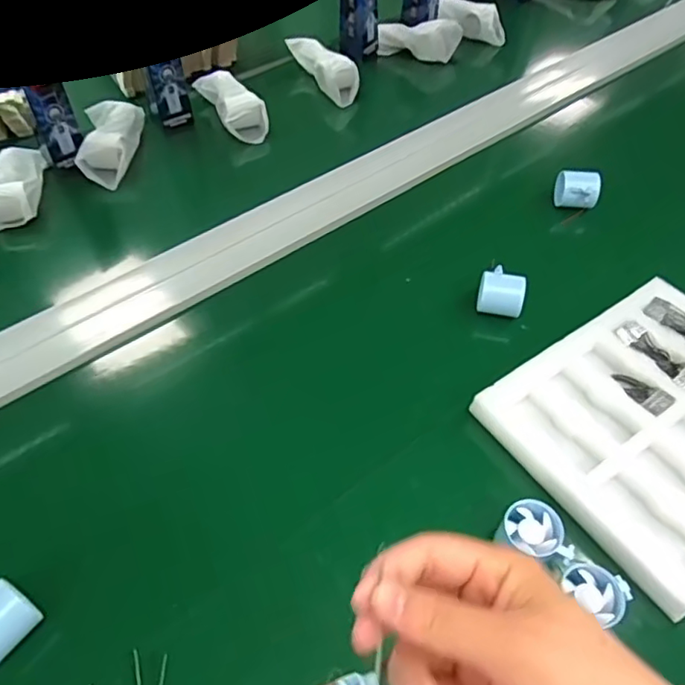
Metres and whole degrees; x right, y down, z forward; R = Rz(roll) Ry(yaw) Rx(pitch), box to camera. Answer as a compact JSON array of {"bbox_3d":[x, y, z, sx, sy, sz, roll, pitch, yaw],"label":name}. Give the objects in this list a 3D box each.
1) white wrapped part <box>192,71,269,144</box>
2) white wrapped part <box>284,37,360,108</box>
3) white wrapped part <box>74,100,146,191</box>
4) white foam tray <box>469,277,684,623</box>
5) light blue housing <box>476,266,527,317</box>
[{"bbox_3d":[-0.202,-0.434,1.085,0.077,0.054,0.202,-24,55,-18],"label":"white wrapped part"},{"bbox_3d":[-0.035,-0.535,1.154,0.063,0.066,0.176,-27,56,-20],"label":"white wrapped part"},{"bbox_3d":[-0.393,-0.342,1.008,0.088,0.047,0.186,-6,52,-5],"label":"white wrapped part"},{"bbox_3d":[0.353,0.081,0.656,0.319,0.033,0.274,-30,57,-22],"label":"white foam tray"},{"bbox_3d":[0.212,-0.064,0.790,0.060,0.055,0.066,16,53,12],"label":"light blue housing"}]

